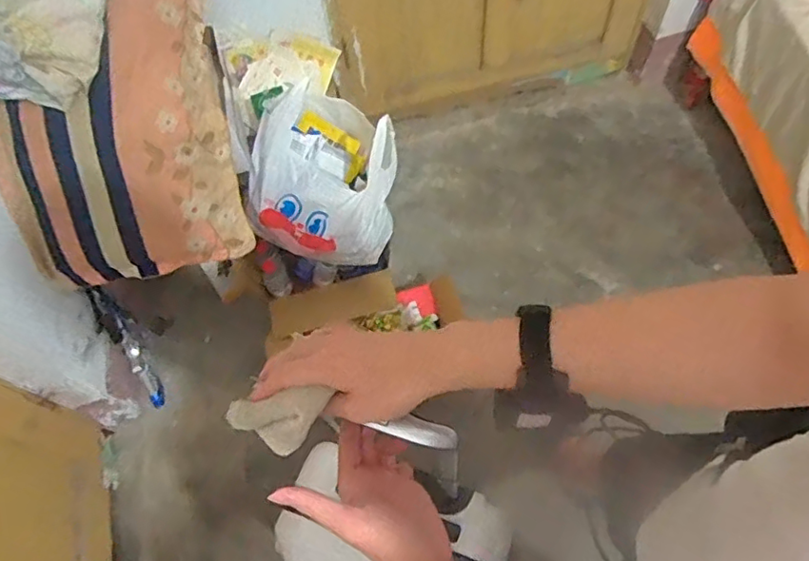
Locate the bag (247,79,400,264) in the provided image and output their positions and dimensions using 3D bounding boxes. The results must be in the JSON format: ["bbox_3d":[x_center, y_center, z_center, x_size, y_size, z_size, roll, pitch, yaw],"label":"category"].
[{"bbox_3d":[-0.187,-0.282,1.391,0.329,0.298,0.379,18,65,13],"label":"bag"}]

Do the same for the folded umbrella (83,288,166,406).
[{"bbox_3d":[-0.686,0.163,1.455,0.046,0.373,0.080,-20,29,-7],"label":"folded umbrella"}]

